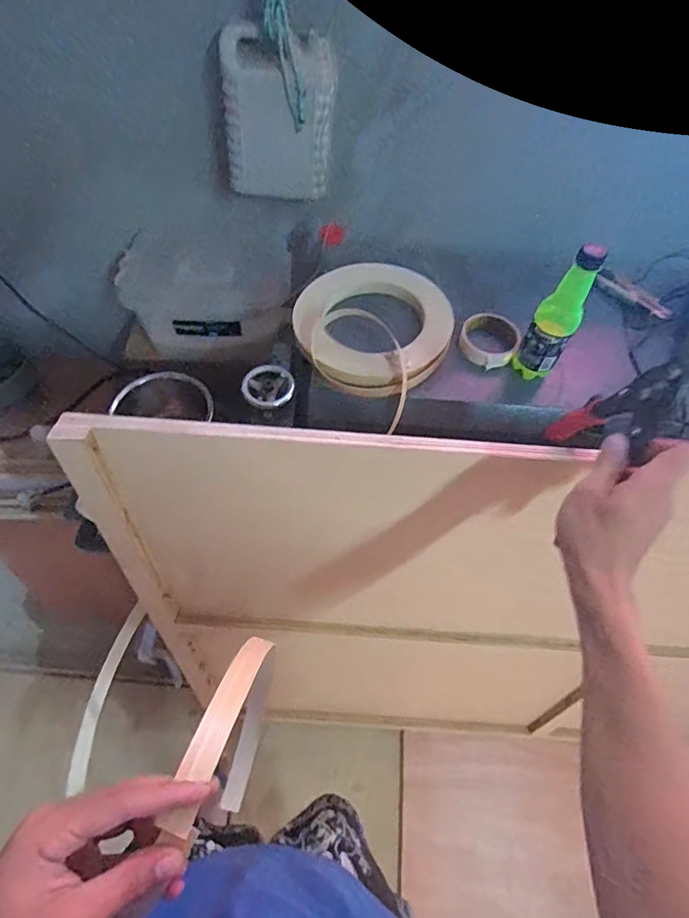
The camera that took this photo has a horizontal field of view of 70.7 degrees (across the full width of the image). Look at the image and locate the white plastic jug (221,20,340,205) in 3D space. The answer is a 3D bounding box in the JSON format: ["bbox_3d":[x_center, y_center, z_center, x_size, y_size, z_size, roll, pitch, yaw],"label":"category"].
[{"bbox_3d":[-0.105,-0.566,0.815,0.173,0.218,0.080,7,60,2],"label":"white plastic jug"}]

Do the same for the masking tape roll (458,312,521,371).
[{"bbox_3d":[0.216,-0.176,0.723,0.083,0.031,0.100,23,62,12],"label":"masking tape roll"}]

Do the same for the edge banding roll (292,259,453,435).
[{"bbox_3d":[0.043,-0.203,0.706,0.222,0.051,0.226,1,60,-1],"label":"edge banding roll"}]

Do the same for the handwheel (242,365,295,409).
[{"bbox_3d":[-0.105,-0.102,0.670,0.070,0.021,0.061,-8,61,-6],"label":"handwheel"}]

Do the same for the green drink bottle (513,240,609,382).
[{"bbox_3d":[0.276,-0.180,0.633,0.053,0.188,0.050,33,65,16],"label":"green drink bottle"}]

